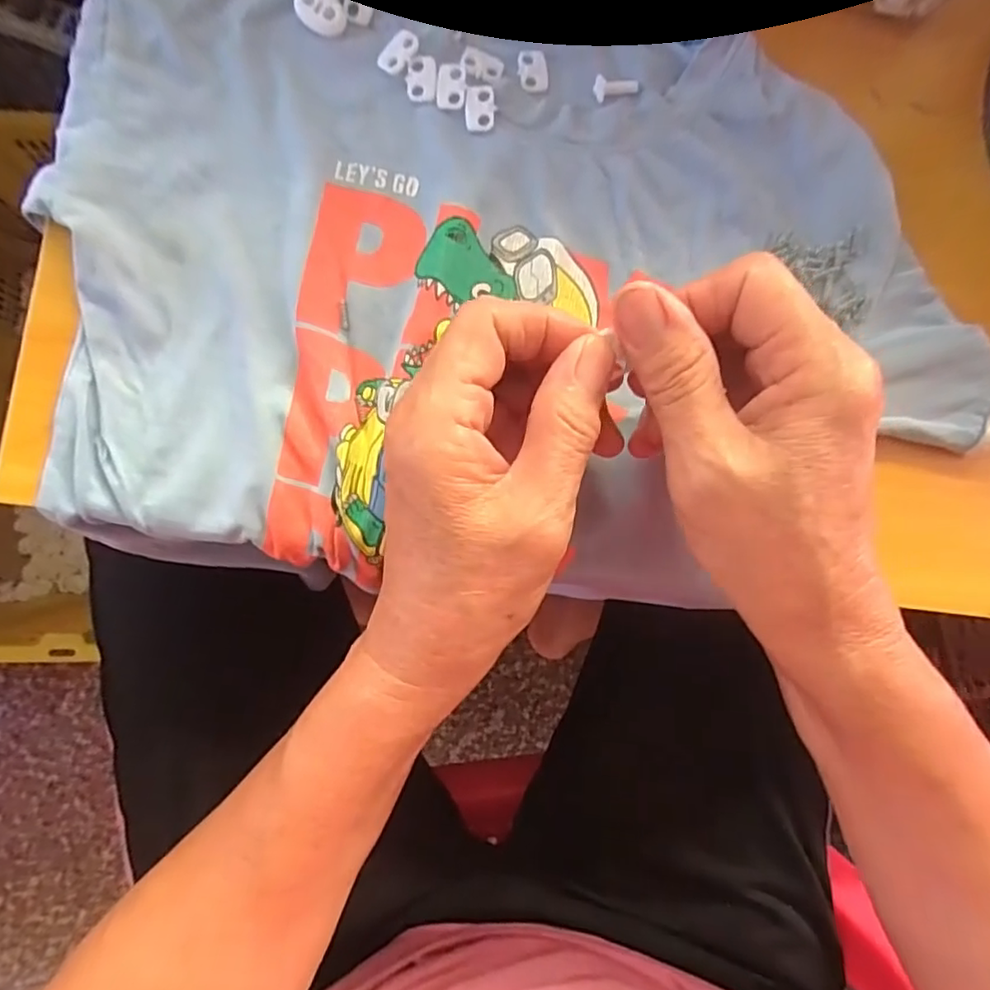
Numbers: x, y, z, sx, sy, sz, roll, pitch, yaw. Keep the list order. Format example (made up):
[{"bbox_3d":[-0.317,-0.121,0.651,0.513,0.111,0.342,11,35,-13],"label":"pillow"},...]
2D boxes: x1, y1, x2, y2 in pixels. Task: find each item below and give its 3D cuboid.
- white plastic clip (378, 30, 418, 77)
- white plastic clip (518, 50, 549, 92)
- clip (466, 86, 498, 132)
[{"bbox_3d":[-0.041,-0.188,0.260,0.011,0.005,0.018,44,83,0],"label":"white plastic clip"},{"bbox_3d":[0.017,-0.186,0.266,0.013,0.004,0.020,-1,85,-5],"label":"white plastic clip"},{"bbox_3d":[-0.006,-0.166,0.260,0.013,0.004,0.020,-3,85,-5],"label":"clip"}]

